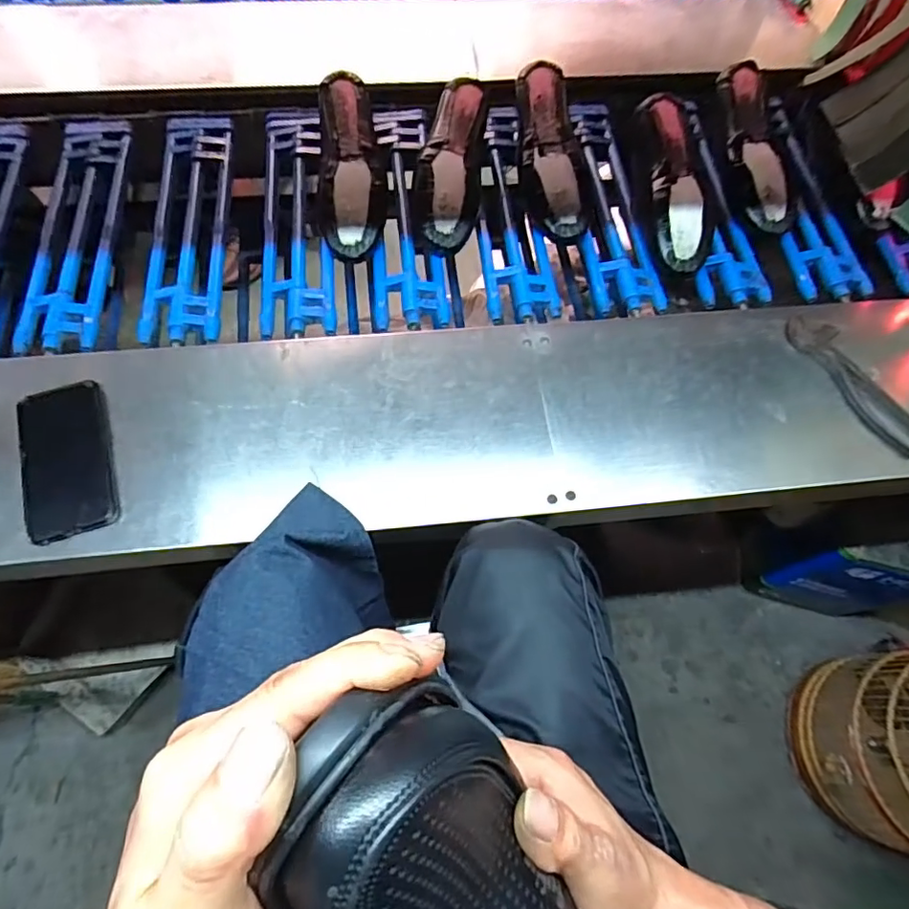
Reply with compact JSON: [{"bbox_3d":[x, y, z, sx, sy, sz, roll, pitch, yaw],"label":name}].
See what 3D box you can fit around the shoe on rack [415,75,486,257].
[{"bbox_3d":[-0.005,-0.380,0.734,0.081,0.085,0.240,5,67,0],"label":"shoe on rack"}]

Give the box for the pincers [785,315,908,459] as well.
[{"bbox_3d":[0.452,-0.080,0.616,0.051,0.026,0.195,-30,71,-14],"label":"pincers"}]

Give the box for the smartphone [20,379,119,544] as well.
[{"bbox_3d":[-0.386,0.005,0.543,0.082,0.008,0.162,-18,69,-10],"label":"smartphone"}]

